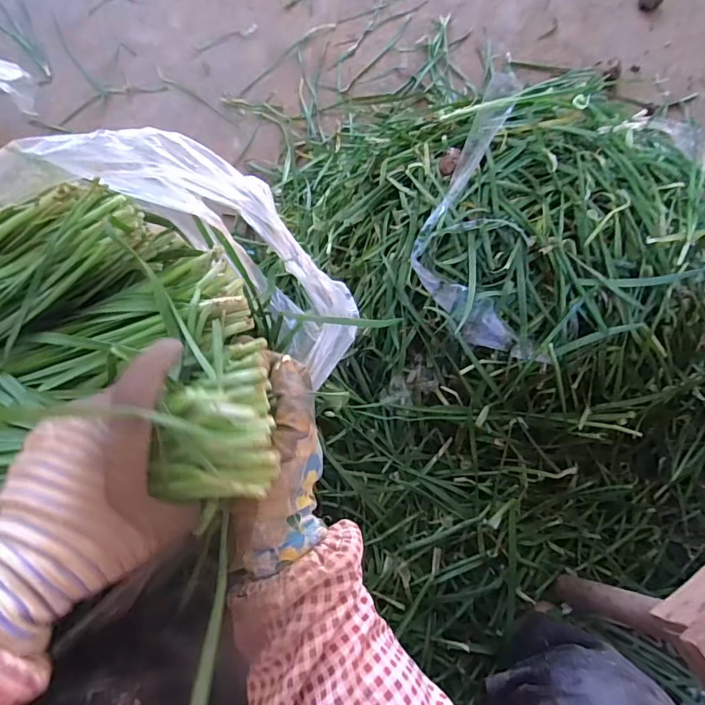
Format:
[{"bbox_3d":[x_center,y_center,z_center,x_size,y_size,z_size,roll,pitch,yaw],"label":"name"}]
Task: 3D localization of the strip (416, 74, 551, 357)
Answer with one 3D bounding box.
[{"bbox_3d":[0.155,-0.157,0.556,0.156,0.056,0.332,-1,94,-2],"label":"strip"}]

